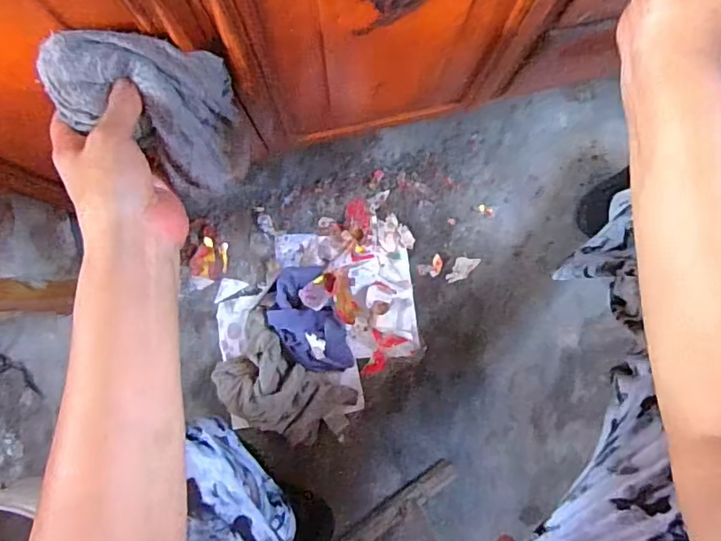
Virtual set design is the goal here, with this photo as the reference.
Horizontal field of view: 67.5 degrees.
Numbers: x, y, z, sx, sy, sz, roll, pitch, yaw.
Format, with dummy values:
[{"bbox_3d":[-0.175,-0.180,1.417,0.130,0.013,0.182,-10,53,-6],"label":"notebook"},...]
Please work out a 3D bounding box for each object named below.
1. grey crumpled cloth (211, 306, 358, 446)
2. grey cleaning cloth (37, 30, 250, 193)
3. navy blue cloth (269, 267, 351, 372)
[{"bbox_3d":[-0.116,0.184,0.845,0.220,0.058,0.147,35,87,1],"label":"grey crumpled cloth"},{"bbox_3d":[-0.149,-0.118,0.414,0.113,0.143,0.091,20,90,2],"label":"grey cleaning cloth"},{"bbox_3d":[-0.084,0.082,0.851,0.101,0.050,0.176,-21,88,-2],"label":"navy blue cloth"}]

